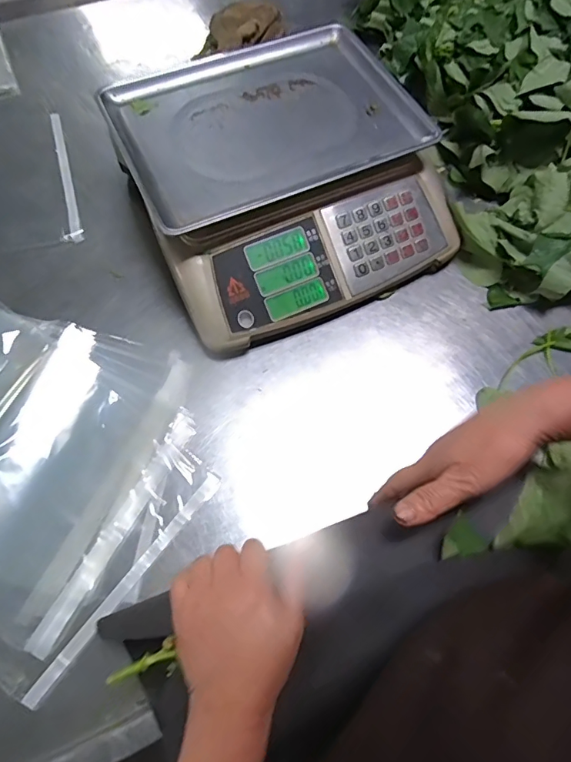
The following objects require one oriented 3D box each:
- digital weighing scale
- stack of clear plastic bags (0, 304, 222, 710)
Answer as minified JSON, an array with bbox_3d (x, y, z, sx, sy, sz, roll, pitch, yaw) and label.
[{"bbox_3d":[0.001,-0.245,0.555,0.345,0.137,0.331,-24,70,-13],"label":"digital weighing scale"},{"bbox_3d":[-0.318,0.048,0.480,0.470,0.015,0.307,28,68,9],"label":"stack of clear plastic bags"}]

